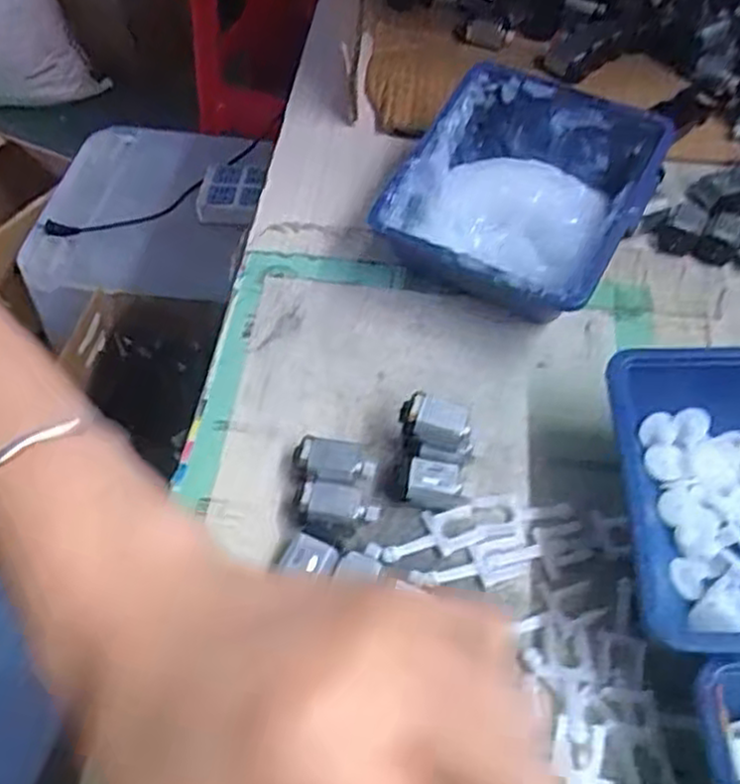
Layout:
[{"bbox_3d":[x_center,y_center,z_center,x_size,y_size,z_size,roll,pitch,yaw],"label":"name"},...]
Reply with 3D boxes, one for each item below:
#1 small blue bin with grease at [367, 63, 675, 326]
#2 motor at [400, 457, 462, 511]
[{"bbox_3d":[0.076,-0.094,0.378,0.112,0.058,0.127,28,60,20],"label":"small blue bin with grease"},{"bbox_3d":[0.025,0.038,0.307,0.024,0.015,0.019,8,54,8],"label":"motor"}]

